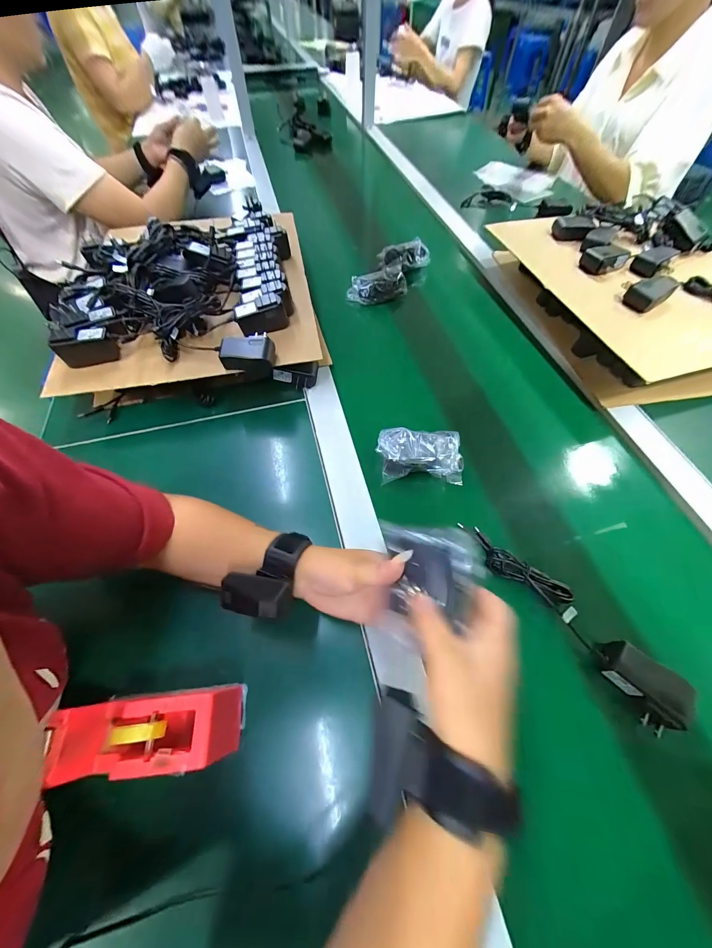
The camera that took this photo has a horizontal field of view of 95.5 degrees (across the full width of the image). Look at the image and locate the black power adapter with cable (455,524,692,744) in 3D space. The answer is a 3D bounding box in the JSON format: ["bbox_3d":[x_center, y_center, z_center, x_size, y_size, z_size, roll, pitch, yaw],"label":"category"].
[{"bbox_3d":[0.223,0.146,0.356,0.050,0.032,0.251,-35,67,-22],"label":"black power adapter with cable"}]

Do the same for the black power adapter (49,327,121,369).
[{"bbox_3d":[-0.374,-0.174,0.451,0.067,0.040,0.029,-20,62,-15],"label":"black power adapter"}]

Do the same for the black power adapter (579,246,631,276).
[{"bbox_3d":[0.437,-0.379,0.572,0.079,0.028,0.043,-23,63,-17],"label":"black power adapter"}]

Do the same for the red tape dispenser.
[{"bbox_3d":[-0.168,0.215,0.272,0.125,0.070,0.049,-2,59,-5],"label":"red tape dispenser"}]

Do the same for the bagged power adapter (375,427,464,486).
[{"bbox_3d":[0.090,-0.028,0.453,0.113,0.033,0.073,-1,59,-4],"label":"bagged power adapter"}]

